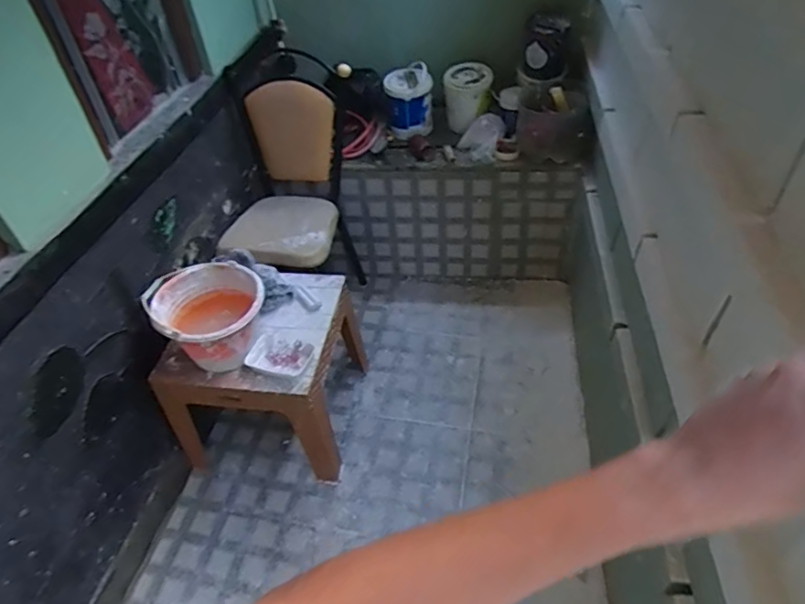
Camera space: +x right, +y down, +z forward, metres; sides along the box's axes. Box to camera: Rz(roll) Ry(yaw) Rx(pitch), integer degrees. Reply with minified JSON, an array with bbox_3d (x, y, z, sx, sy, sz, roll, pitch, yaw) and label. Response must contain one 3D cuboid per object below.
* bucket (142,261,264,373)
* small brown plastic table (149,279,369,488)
[{"bbox_3d":[-0.504,0.043,1.460,0.276,0.180,0.264,-3,43,3],"label":"bucket"},{"bbox_3d":[-0.419,0.236,1.705,0.475,0.476,0.494,2,44,8],"label":"small brown plastic table"}]

